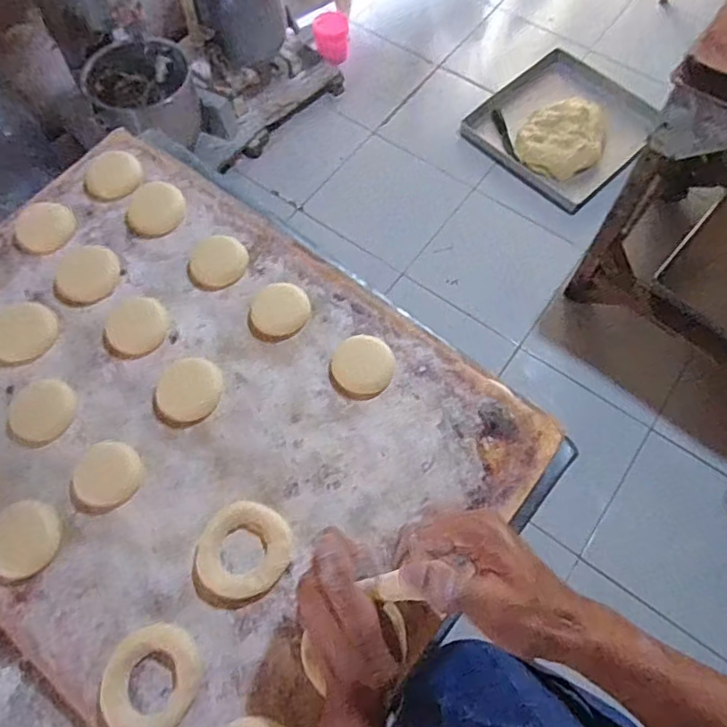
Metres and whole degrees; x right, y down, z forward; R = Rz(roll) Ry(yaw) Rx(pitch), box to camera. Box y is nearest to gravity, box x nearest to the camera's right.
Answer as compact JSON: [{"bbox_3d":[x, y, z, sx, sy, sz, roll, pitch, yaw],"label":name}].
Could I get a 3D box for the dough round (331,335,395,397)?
[{"bbox_3d":[0.000,0.000,0.531,0.057,0.005,0.058,0,66,0],"label":"dough round"}]

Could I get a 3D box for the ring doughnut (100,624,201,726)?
[{"bbox_3d":[-0.165,0.249,0.439,0.075,0.016,0.078,0,66,0],"label":"ring doughnut"}]

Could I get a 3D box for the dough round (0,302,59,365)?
[{"bbox_3d":[-0.338,-0.030,0.556,0.068,0.005,0.065,0,66,0],"label":"dough round"}]

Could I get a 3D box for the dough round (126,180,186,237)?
[{"bbox_3d":[-0.222,-0.165,0.605,0.060,0.018,0.054,-22,68,-9],"label":"dough round"}]

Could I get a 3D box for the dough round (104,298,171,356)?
[{"bbox_3d":[-0.222,-0.038,0.554,0.058,0.004,0.060,0,66,0],"label":"dough round"}]

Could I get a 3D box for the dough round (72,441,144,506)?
[{"bbox_3d":[-0.226,0.097,0.499,0.056,0.004,0.055,0,66,0],"label":"dough round"}]

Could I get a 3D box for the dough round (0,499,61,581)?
[{"bbox_3d":[-0.291,0.149,0.481,0.059,0.005,0.063,0,66,0],"label":"dough round"}]

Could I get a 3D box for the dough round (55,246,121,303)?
[{"bbox_3d":[-0.282,-0.092,0.576,0.063,0.011,0.057,-8,67,-4],"label":"dough round"}]

